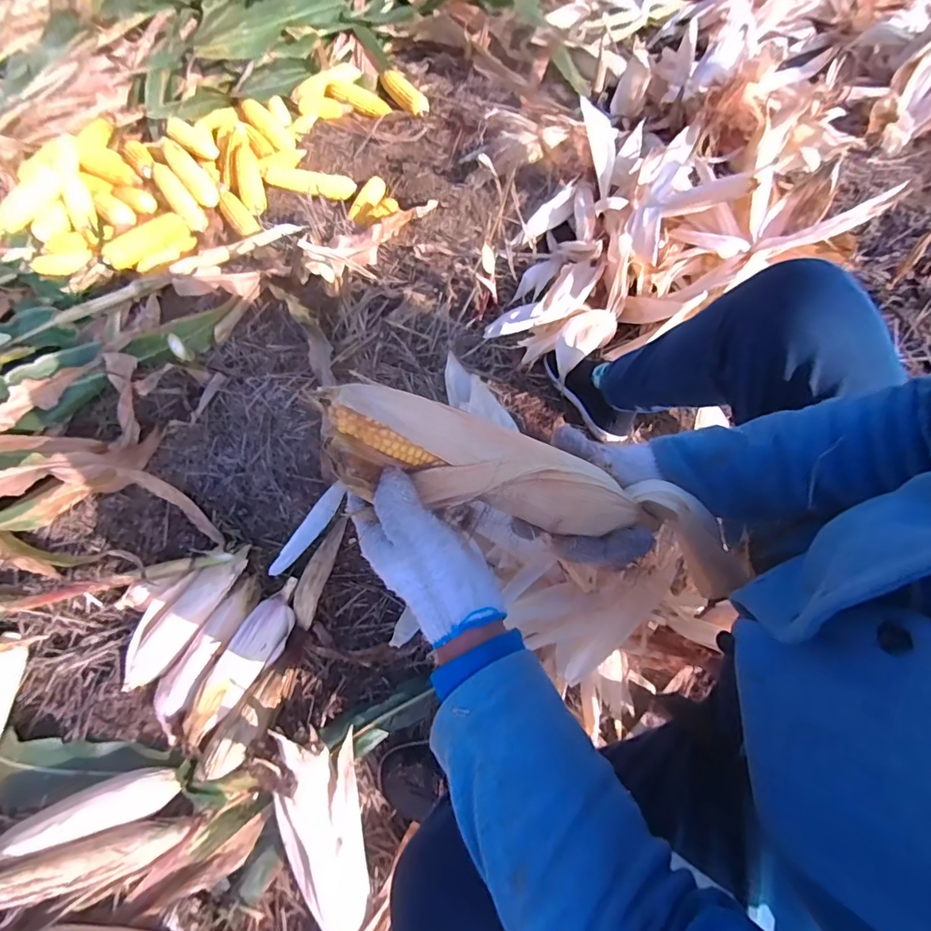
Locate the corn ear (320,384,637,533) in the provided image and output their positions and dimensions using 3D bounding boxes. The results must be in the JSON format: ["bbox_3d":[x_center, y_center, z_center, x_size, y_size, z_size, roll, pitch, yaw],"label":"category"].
[{"bbox_3d":[0.016,0.004,0.359,0.237,0.050,0.063,17,64,-13],"label":"corn ear"}]

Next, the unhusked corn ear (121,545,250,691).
[{"bbox_3d":[-0.444,0.229,0.777,0.085,0.046,0.245,30,68,14],"label":"unhusked corn ear"}]

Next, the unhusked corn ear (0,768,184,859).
[{"bbox_3d":[-0.511,0.457,0.647,0.236,0.048,0.055,-15,65,-7],"label":"unhusked corn ear"}]

